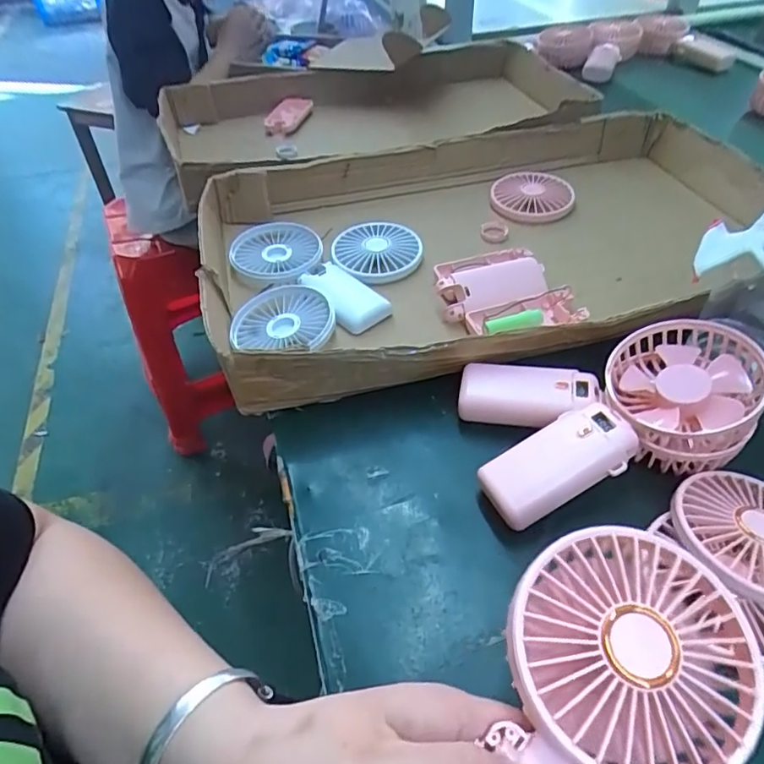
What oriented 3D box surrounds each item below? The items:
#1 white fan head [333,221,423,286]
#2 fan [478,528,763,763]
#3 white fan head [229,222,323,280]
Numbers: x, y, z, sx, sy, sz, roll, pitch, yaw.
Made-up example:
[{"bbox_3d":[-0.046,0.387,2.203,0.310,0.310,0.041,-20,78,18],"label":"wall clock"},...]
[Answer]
[{"bbox_3d":[-0.004,-0.130,0.537,0.085,0.019,0.080,-3,46,-1],"label":"white fan head"},{"bbox_3d":[0.061,0.139,0.200,0.082,0.036,0.181,35,76,31],"label":"fan"},{"bbox_3d":[-0.100,-0.127,0.539,0.084,0.018,0.080,-1,46,1],"label":"white fan head"}]

